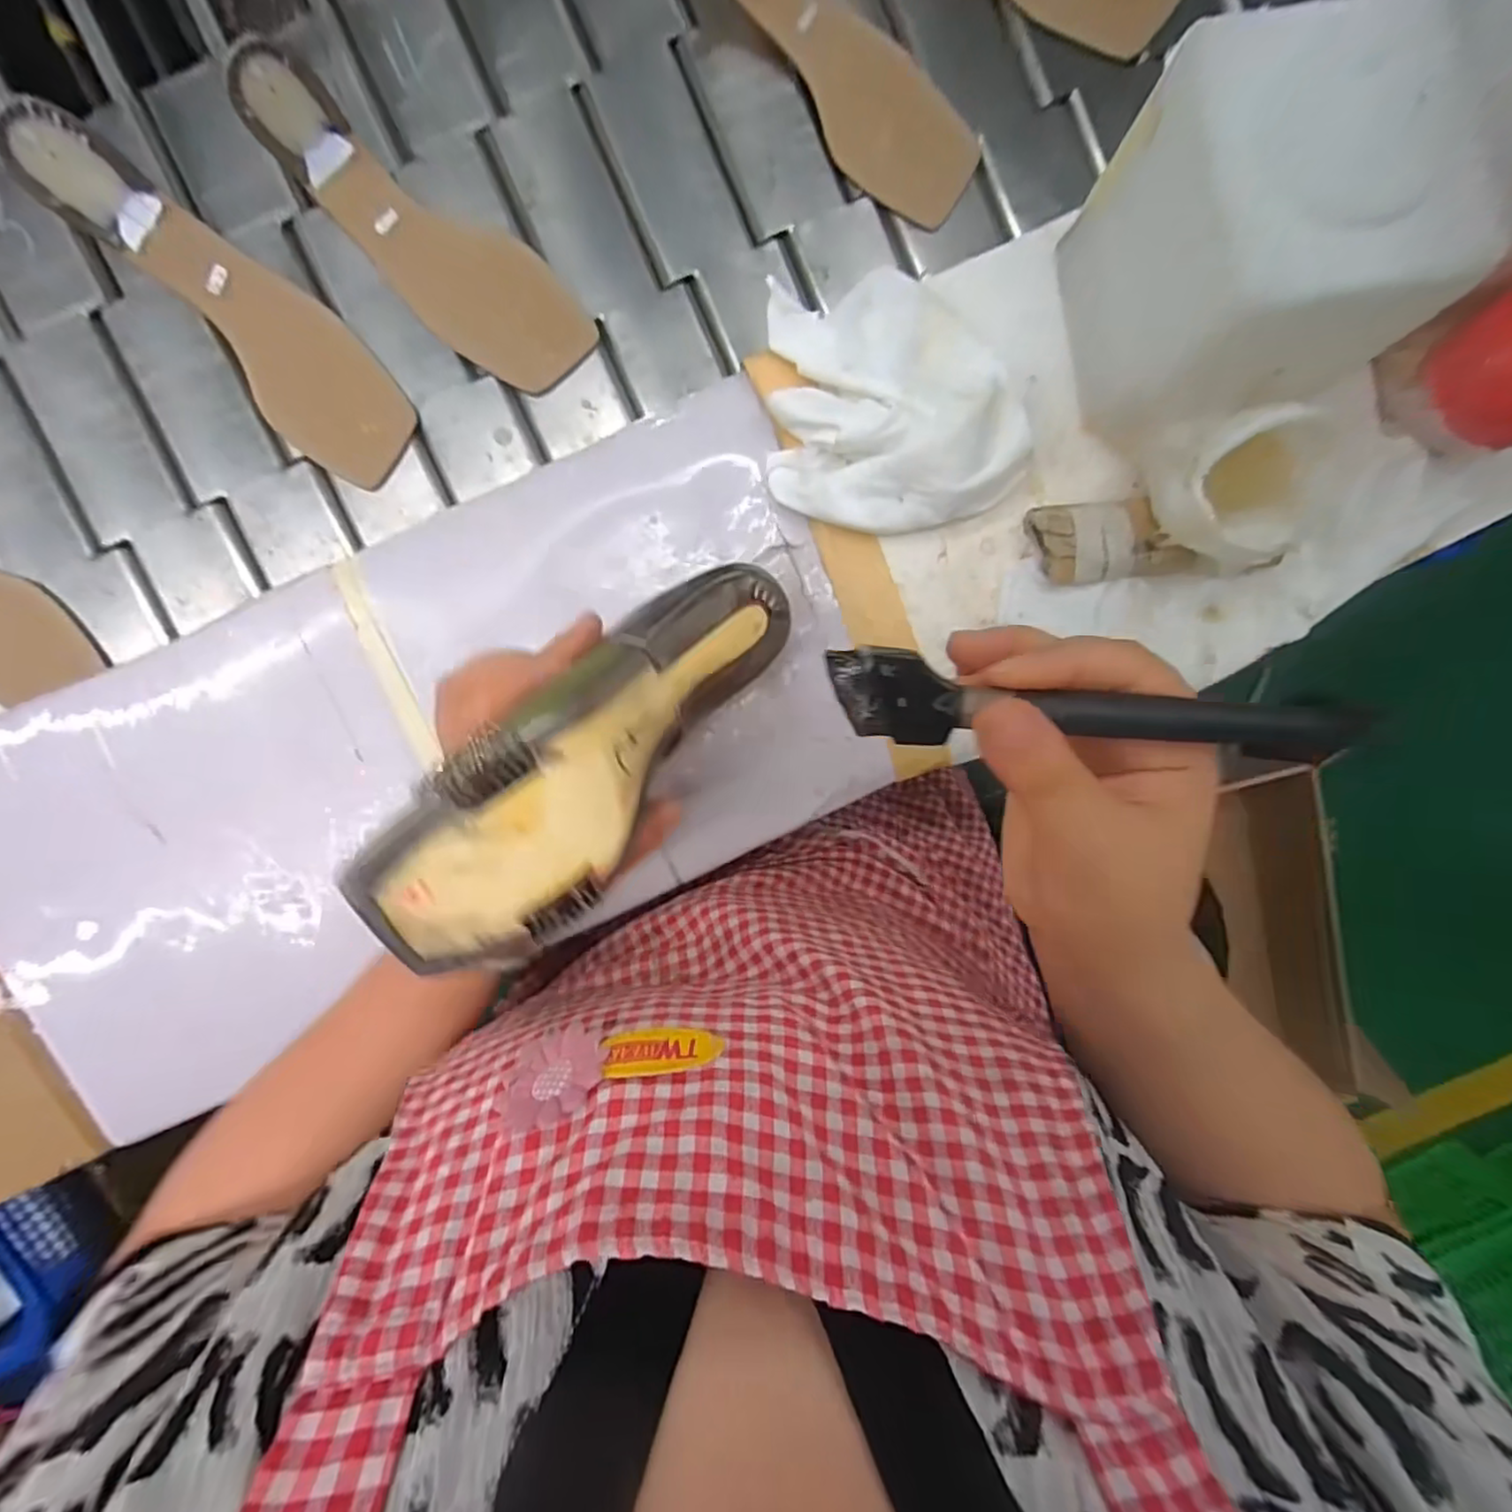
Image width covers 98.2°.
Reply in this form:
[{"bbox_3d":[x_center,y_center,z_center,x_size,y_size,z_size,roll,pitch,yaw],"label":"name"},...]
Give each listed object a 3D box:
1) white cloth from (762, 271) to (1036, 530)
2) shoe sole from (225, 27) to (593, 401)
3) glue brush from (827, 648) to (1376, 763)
[{"bbox_3d":[0.065,-0.184,0.337,0.122,0.035,0.134,-20,94,3],"label":"white cloth"},{"bbox_3d":[-0.191,-0.301,0.378,0.207,0.053,0.075,36,91,-17],"label":"shoe sole"},{"bbox_3d":[0.096,-0.013,0.199,0.145,0.017,0.027,6,94,13],"label":"glue brush"}]

